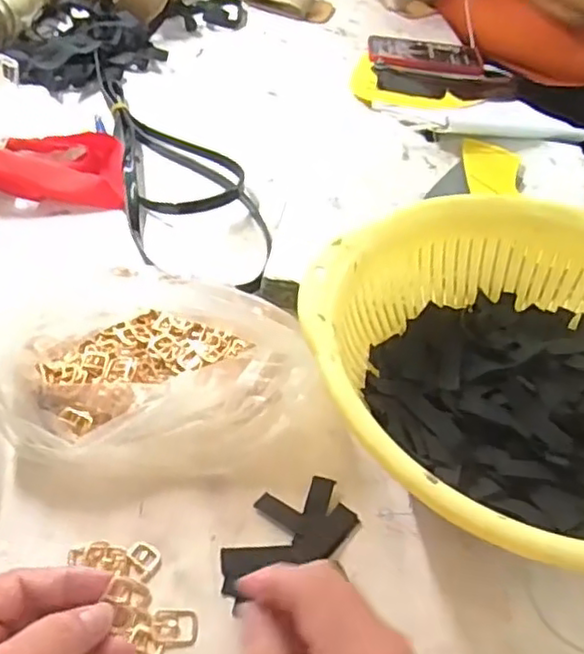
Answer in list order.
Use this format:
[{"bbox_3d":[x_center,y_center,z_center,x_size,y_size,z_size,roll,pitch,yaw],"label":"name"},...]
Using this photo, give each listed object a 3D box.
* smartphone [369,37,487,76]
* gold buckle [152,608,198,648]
[{"bbox_3d":[0.175,-0.357,0.874,0.146,0.013,0.078,6,46,-2],"label":"smartphone"},{"bbox_3d":[-0.063,0.162,0.358,0.024,0.004,0.020,1,46,-6],"label":"gold buckle"}]

